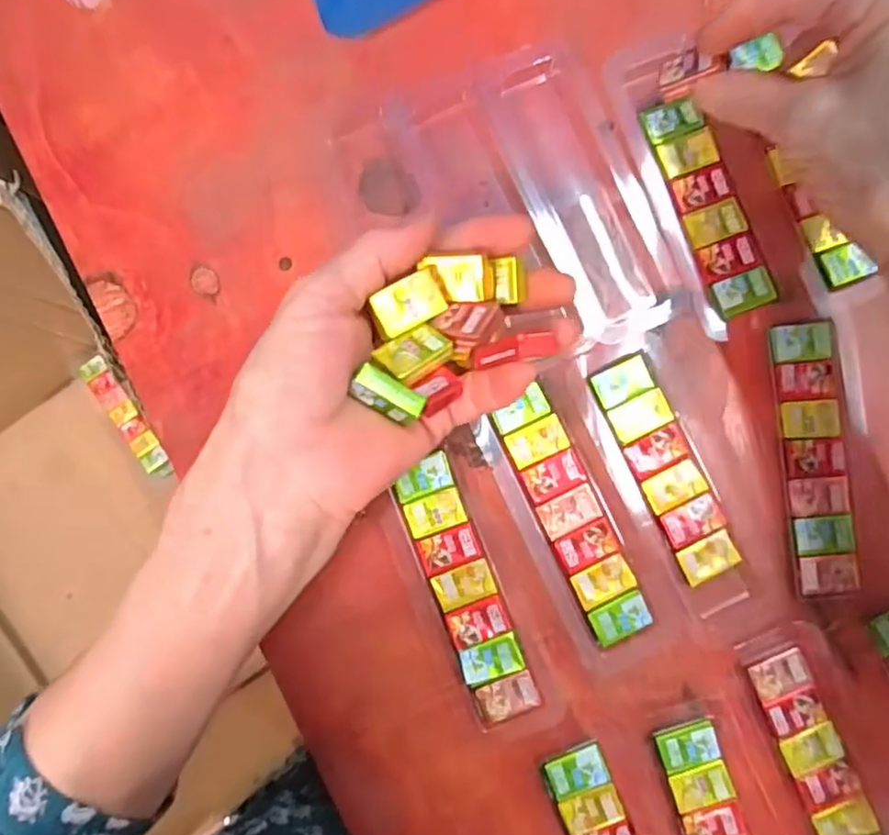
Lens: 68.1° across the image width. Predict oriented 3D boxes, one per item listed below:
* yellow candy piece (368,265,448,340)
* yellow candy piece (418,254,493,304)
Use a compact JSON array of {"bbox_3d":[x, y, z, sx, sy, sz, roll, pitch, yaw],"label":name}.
[{"bbox_3d":[-0.012,-0.040,0.234,0.029,0.005,0.015,-37,107,-13],"label":"yellow candy piece"},{"bbox_3d":[0.005,-0.050,0.237,0.024,0.006,0.017,0,88,2],"label":"yellow candy piece"}]

